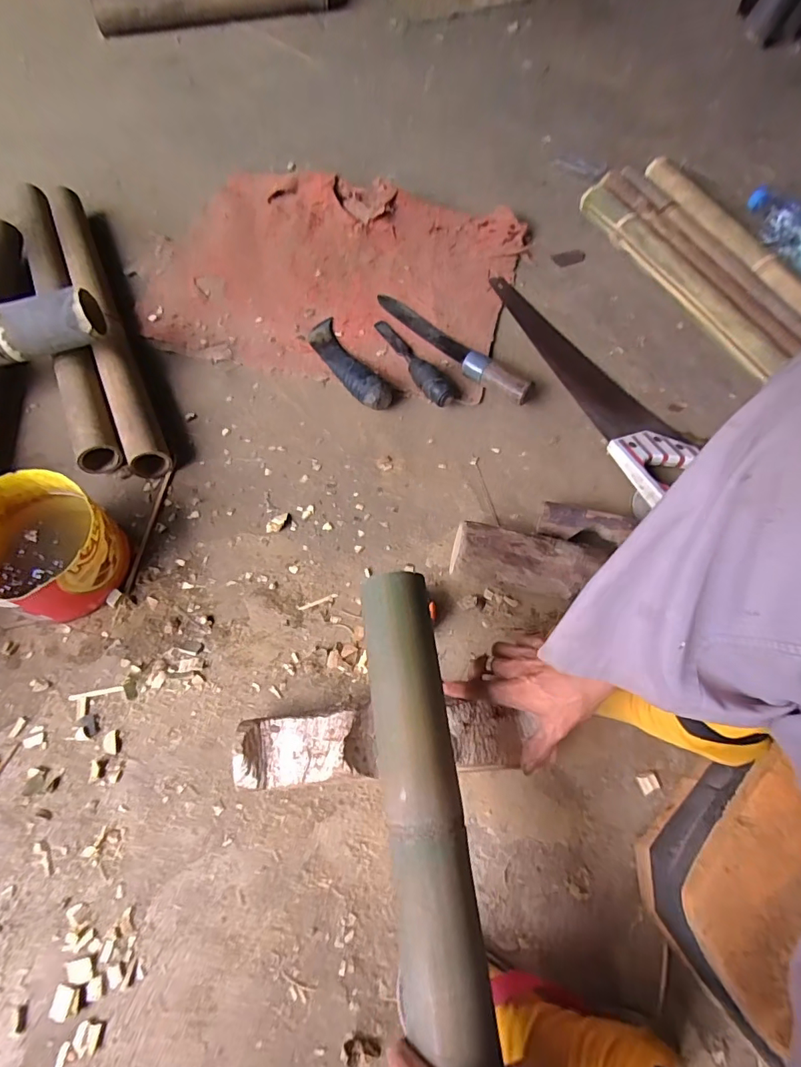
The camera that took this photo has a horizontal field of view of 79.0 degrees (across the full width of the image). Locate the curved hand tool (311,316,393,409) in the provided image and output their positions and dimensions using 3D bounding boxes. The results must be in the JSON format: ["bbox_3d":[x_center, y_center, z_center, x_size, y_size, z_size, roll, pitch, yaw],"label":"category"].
[{"bbox_3d":[-0.082,-0.267,0.738,0.054,0.042,0.210,-32,68,-14],"label":"curved hand tool"}]

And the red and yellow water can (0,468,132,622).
[{"bbox_3d":[-0.414,0.018,0.572,0.158,0.103,0.144,0,64,0],"label":"red and yellow water can"}]

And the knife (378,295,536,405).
[{"bbox_3d":[0.075,-0.300,0.753,0.053,0.041,0.328,-37,70,-16],"label":"knife"}]

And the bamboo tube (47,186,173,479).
[{"bbox_3d":[-0.476,-0.354,0.775,0.062,0.059,0.659,-23,67,-10],"label":"bamboo tube"}]

